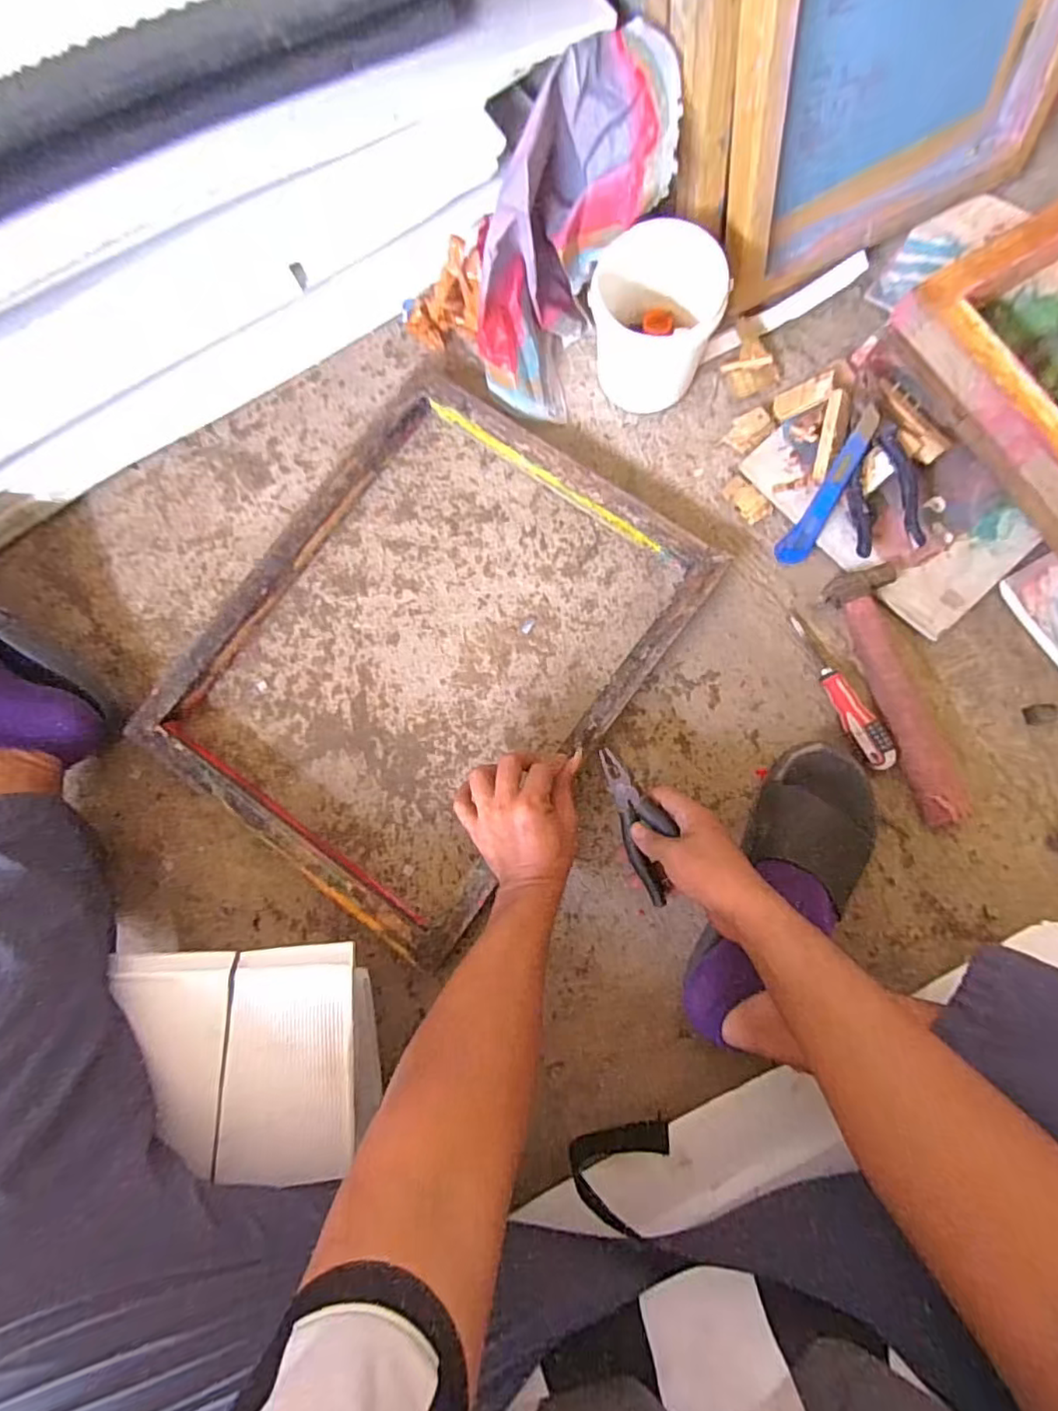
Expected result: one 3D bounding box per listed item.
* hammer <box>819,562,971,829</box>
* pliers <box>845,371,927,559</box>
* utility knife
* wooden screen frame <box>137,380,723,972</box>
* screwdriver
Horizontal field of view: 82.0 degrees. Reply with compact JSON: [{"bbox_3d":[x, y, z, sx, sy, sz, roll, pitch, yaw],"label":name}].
[{"bbox_3d":[0.377,-0.014,0.612,0.066,0.030,0.263,-17,82,2],"label":"hammer"},{"bbox_3d":[0.357,-0.246,0.616,0.062,0.026,0.184,-3,87,23],"label":"pliers"},{"bbox_3d":[0.310,-0.222,0.629,0.031,0.015,0.161,28,111,7],"label":"utility knife"},{"bbox_3d":[-0.106,-0.063,0.614,0.403,0.039,0.494,35,87,7],"label":"wooden screen frame"},{"bbox_3d":[0.317,-0.016,0.619,0.027,0.020,0.171,-24,69,2],"label":"screwdriver"}]

